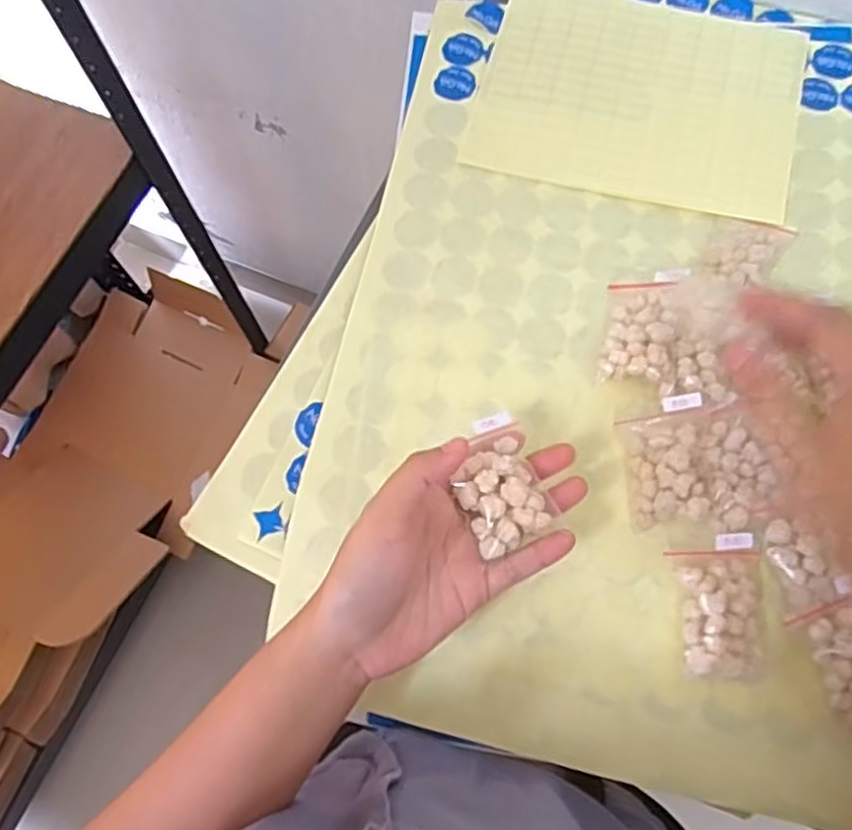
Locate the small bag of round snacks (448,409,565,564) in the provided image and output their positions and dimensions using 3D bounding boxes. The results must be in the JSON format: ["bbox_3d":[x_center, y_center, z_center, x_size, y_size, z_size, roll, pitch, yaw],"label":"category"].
[{"bbox_3d":[0.035,0.031,0.343,0.038,0.014,0.066,-17,69,-4],"label":"small bag of round snacks"}]

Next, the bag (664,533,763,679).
[{"bbox_3d":[0.148,0.094,0.357,0.046,0.017,0.067,-3,69,2],"label":"bag"}]

